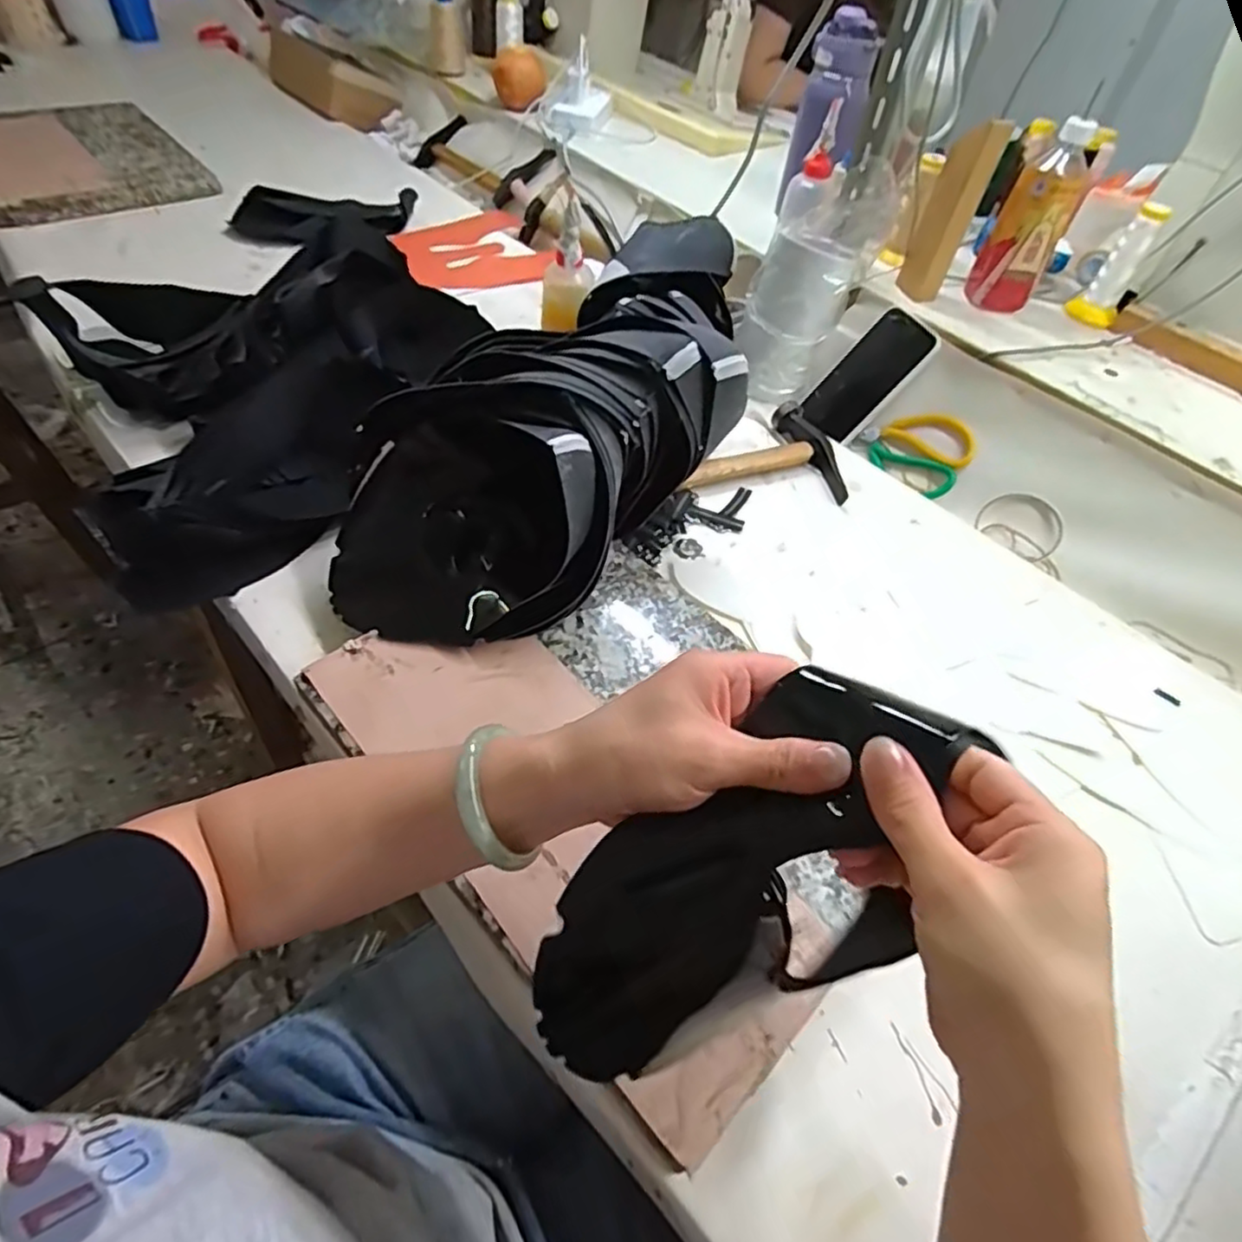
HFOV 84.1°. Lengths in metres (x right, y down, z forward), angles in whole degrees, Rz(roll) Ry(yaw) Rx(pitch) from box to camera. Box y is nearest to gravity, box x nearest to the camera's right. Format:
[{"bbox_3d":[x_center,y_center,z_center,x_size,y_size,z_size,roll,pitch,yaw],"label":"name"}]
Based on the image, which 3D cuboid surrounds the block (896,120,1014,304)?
[{"bbox_3d":[0.359,-0.446,0.753,0.029,0.171,0.053,-22,56,-29],"label":"block"}]

